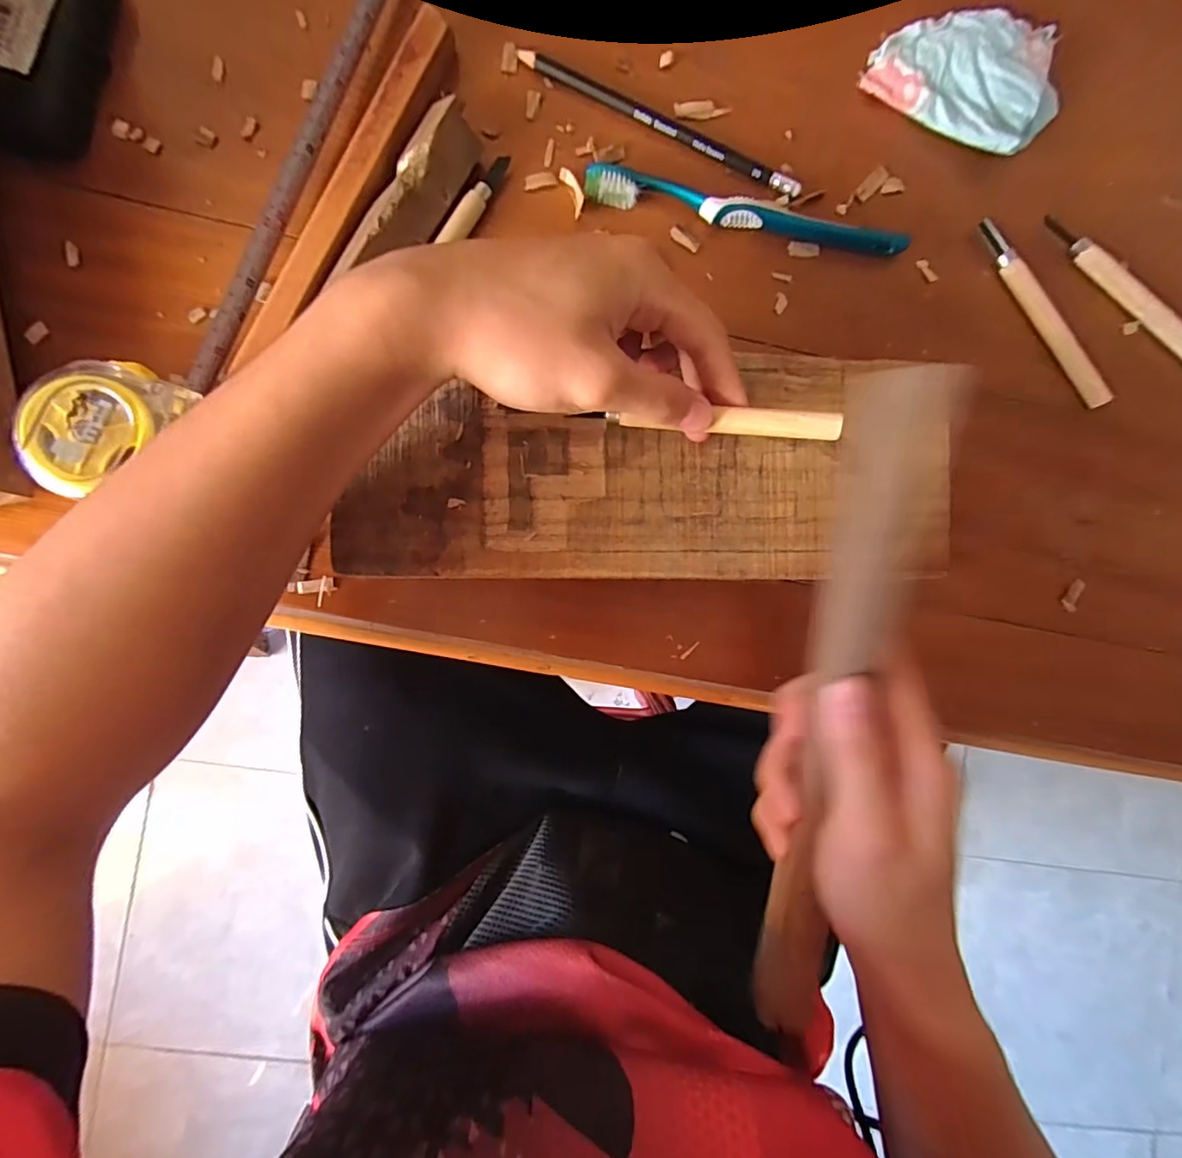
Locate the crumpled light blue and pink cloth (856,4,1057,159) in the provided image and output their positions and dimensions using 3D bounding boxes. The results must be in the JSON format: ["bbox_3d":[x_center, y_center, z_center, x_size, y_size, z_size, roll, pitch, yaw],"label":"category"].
[{"bbox_3d":[0.224,-0.299,0.313,0.107,0.017,0.077,29,87,-3],"label":"crumpled light blue and pink cloth"}]

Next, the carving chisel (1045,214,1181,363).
[{"bbox_3d":[0.325,-0.174,0.323,0.126,0.012,0.013,42,86,-3],"label":"carving chisel"}]

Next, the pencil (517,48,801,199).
[{"bbox_3d":[0.042,-0.260,0.303,0.171,0.005,0.011,24,87,-4],"label":"pencil"}]

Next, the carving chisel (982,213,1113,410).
[{"bbox_3d":[0.267,-0.157,0.316,0.014,0.010,0.127,-36,92,-4],"label":"carving chisel"}]

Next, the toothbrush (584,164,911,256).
[{"bbox_3d":[0.089,-0.207,0.304,0.185,0.014,0.015,10,88,-4],"label":"toothbrush"}]

